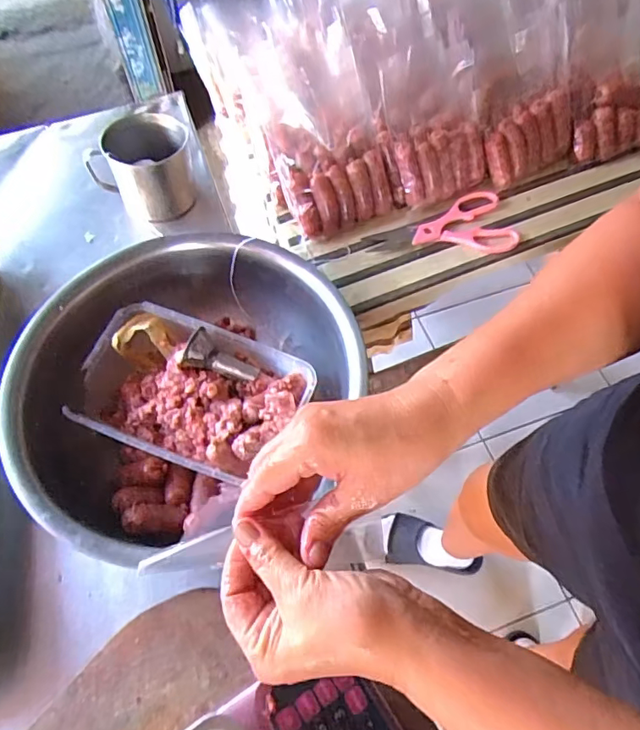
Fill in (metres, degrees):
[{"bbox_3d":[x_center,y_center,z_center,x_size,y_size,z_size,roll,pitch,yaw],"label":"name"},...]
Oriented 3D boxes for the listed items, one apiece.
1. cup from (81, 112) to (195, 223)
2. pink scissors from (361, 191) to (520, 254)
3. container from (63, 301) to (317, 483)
[{"bbox_3d":[-0.265,-0.300,0.777,0.141,0.107,0.134,0,61,0],"label":"cup"},{"bbox_3d":[0.161,-0.180,0.702,0.194,0.011,0.098,-12,62,-6],"label":"pink scissors"},{"bbox_3d":[-0.145,0.037,0.611,0.255,0.072,0.164,20,63,11],"label":"container"}]

